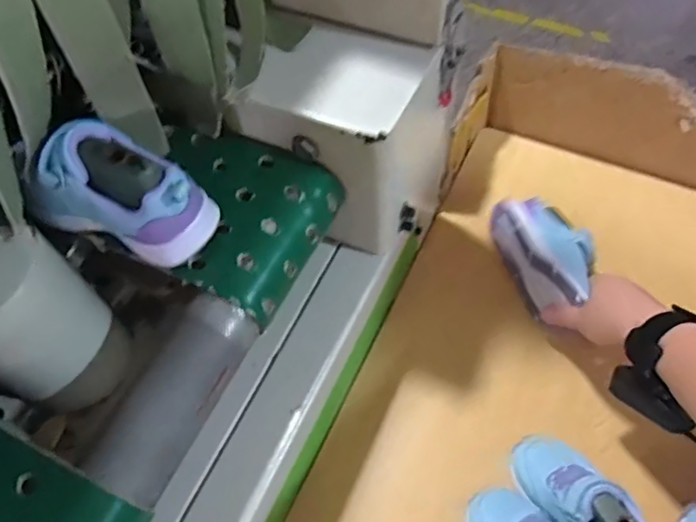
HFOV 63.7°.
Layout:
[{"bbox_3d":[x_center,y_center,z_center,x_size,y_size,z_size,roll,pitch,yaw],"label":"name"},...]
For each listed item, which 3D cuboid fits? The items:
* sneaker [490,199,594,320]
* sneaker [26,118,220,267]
[{"bbox_3d":[0.232,-0.011,0.653,0.078,0.075,0.139,-21,61,-9],"label":"sneaker"},{"bbox_3d":[-0.166,-0.052,0.399,0.130,0.082,0.059,16,62,12],"label":"sneaker"}]

